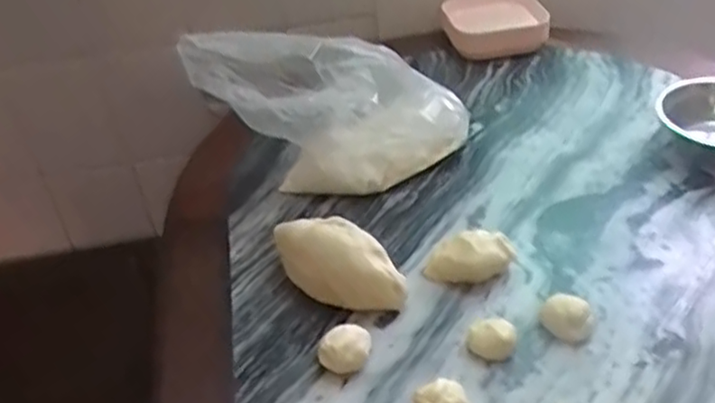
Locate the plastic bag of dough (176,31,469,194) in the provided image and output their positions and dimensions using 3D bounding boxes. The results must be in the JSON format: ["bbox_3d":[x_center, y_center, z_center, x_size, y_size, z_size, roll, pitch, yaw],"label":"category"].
[{"bbox_3d":[-0.025,-0.105,0.801,0.307,0.217,0.154,-9,38,-4],"label":"plastic bag of dough"}]

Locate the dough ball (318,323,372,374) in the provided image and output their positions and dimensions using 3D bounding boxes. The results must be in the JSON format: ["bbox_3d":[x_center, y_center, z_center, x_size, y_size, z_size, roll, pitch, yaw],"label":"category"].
[{"bbox_3d":[-0.011,0.136,0.631,0.047,0.033,0.038,-10,38,-4],"label":"dough ball"}]

